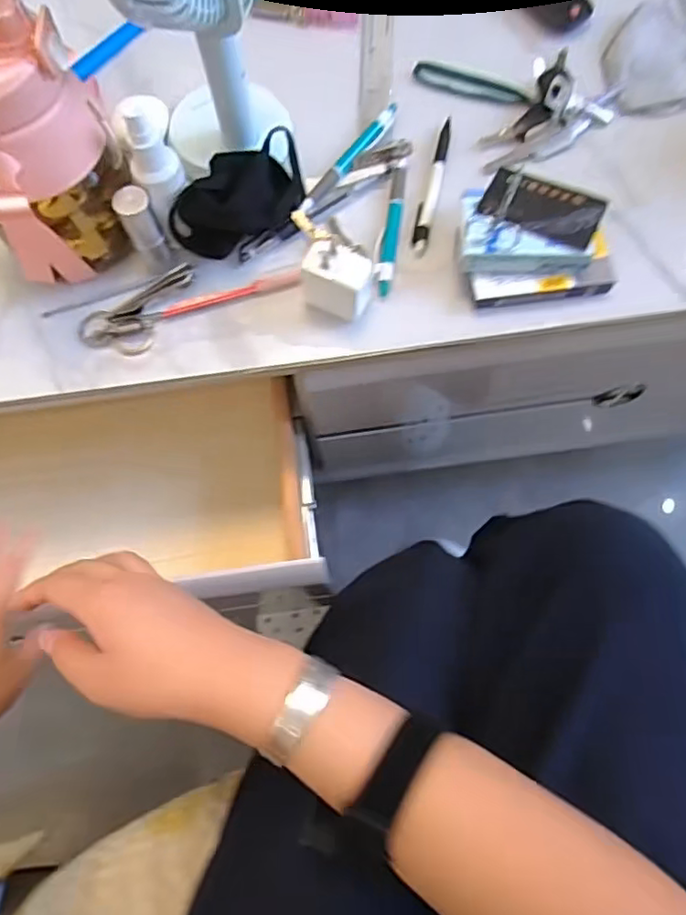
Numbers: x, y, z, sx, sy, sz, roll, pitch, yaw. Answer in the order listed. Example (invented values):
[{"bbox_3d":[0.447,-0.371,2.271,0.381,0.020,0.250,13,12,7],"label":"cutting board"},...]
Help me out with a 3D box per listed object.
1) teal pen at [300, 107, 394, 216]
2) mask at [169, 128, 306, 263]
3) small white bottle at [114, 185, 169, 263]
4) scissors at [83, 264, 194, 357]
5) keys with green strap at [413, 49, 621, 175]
[{"bbox_3d":[0.006,-0.245,0.494,0.015,0.008,0.126,38,77,13],"label":"teal pen"},{"bbox_3d":[-0.072,-0.200,0.462,0.057,0.055,0.114,35,76,12],"label":"mask"},{"bbox_3d":[-0.144,-0.165,0.442,0.022,0.073,0.018,-23,72,-6],"label":"small white bottle"},{"bbox_3d":[-0.151,-0.108,0.458,0.095,0.010,0.051,-28,73,-7],"label":"scissors"},{"bbox_3d":[0.152,-0.313,0.513,0.130,0.022,0.131,-25,73,-6],"label":"keys with green strap"}]

